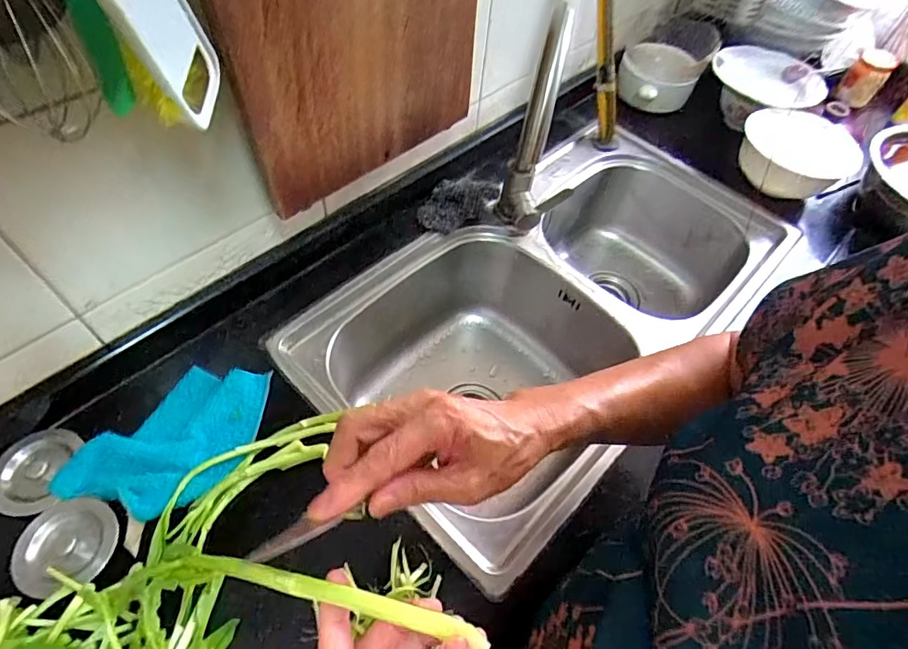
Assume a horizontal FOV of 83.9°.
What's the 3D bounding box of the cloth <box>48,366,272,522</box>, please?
[{"bbox_3d":[-0.294,0.122,0.543,0.130,0.023,0.205,32,59,16],"label":"cloth"}]

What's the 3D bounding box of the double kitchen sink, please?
[{"bbox_3d":[0.161,-0.015,0.823,0.404,0.237,0.767,41,61,21],"label":"double kitchen sink"}]

